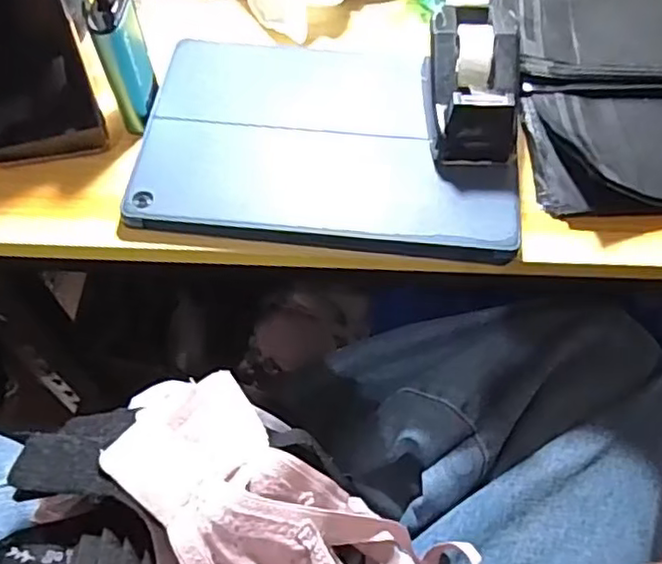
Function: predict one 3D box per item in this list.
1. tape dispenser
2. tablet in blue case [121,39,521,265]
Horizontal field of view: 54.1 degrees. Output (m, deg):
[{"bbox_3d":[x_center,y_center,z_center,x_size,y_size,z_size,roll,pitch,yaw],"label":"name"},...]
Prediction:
[{"bbox_3d":[0.089,-0.127,0.411,0.053,0.047,0.101,2,60,1],"label":"tape dispenser"},{"bbox_3d":[0.000,-0.097,0.428,0.232,0.022,0.163,6,60,3],"label":"tablet in blue case"}]

